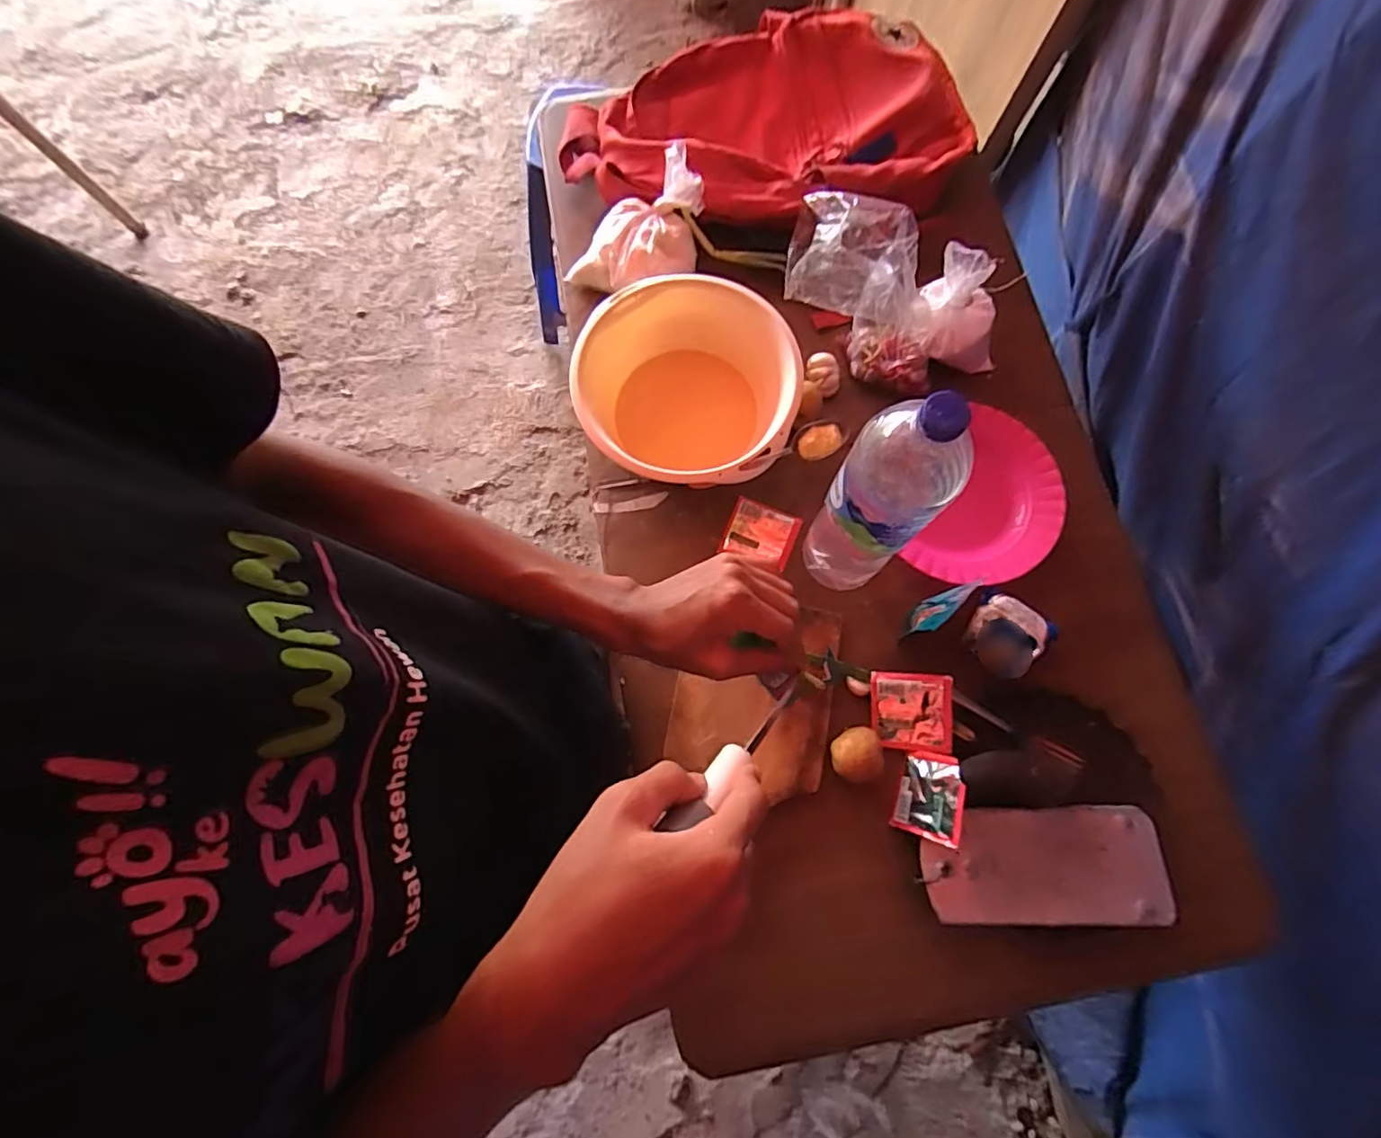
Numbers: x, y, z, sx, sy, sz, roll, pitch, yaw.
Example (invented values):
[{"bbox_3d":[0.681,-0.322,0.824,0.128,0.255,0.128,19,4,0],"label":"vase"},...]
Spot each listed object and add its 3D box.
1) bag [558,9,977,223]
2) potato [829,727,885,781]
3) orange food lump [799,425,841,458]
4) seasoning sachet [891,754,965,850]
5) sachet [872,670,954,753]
[{"bbox_3d":[0.098,-0.590,0.787,0.530,0.078,0.311,-5,76,-2],"label":"bag"},{"bbox_3d":[0.171,0.190,0.618,0.054,0.037,0.058,0,76,0],"label":"potato"},{"bbox_3d":[0.136,-0.133,0.627,0.043,0.016,0.029,-15,77,-4],"label":"orange food lump"},{"bbox_3d":[0.235,0.224,0.587,0.009,0.069,0.075,28,73,-31],"label":"seasoning sachet"},{"bbox_3d":[0.228,0.148,0.617,0.077,0.010,0.077,-1,86,20],"label":"sachet"}]

